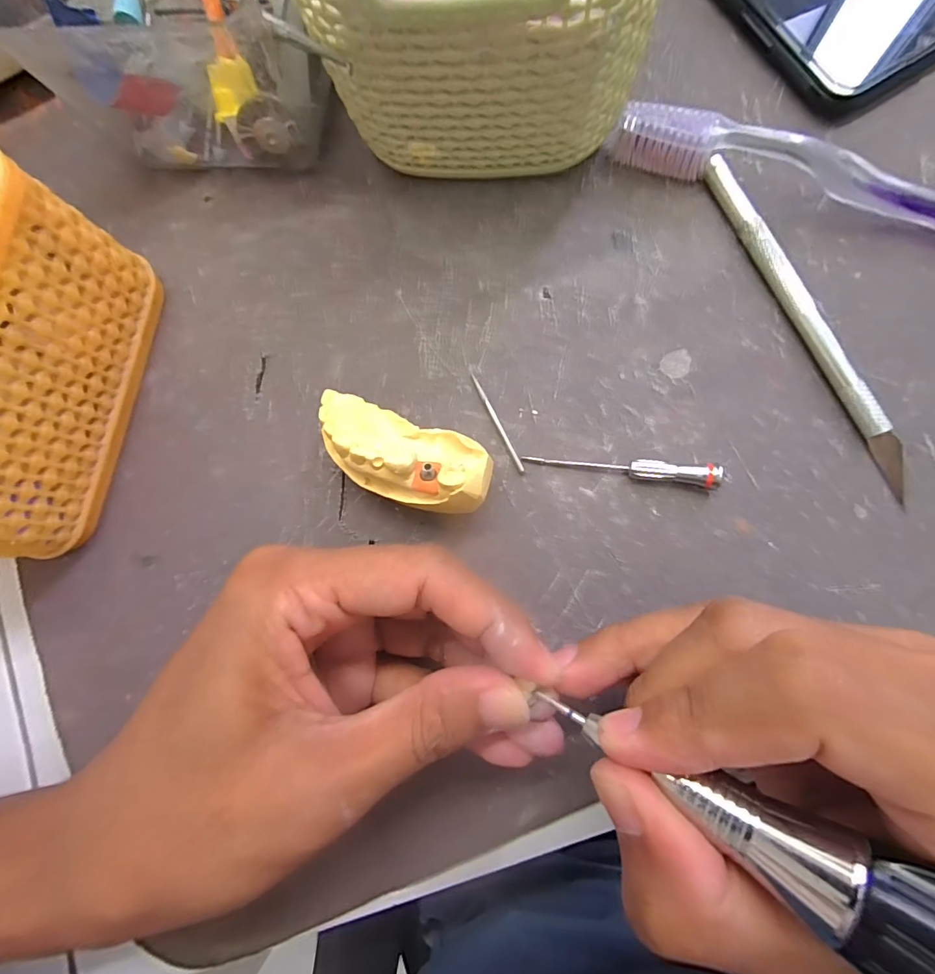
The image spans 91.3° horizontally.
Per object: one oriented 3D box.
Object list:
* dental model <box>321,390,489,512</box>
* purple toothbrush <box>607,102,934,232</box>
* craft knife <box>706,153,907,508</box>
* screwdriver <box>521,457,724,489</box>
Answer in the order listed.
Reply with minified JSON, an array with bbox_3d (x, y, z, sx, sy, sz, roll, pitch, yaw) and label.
[{"bbox_3d":[-0.023,-0.010,0.161,0.063,0.030,0.029,22,87,8],"label":"dental model"},{"bbox_3d":[0.142,-0.102,0.158,0.183,0.018,0.016,19,87,8],"label":"purple toothbrush"},{"bbox_3d":[0.119,-0.060,0.161,0.008,0.008,0.133,-26,82,4],"label":"craft knife"},{"bbox_3d":[0.054,-0.008,0.162,0.066,0.009,0.008,9,85,8],"label":"screwdriver"}]

